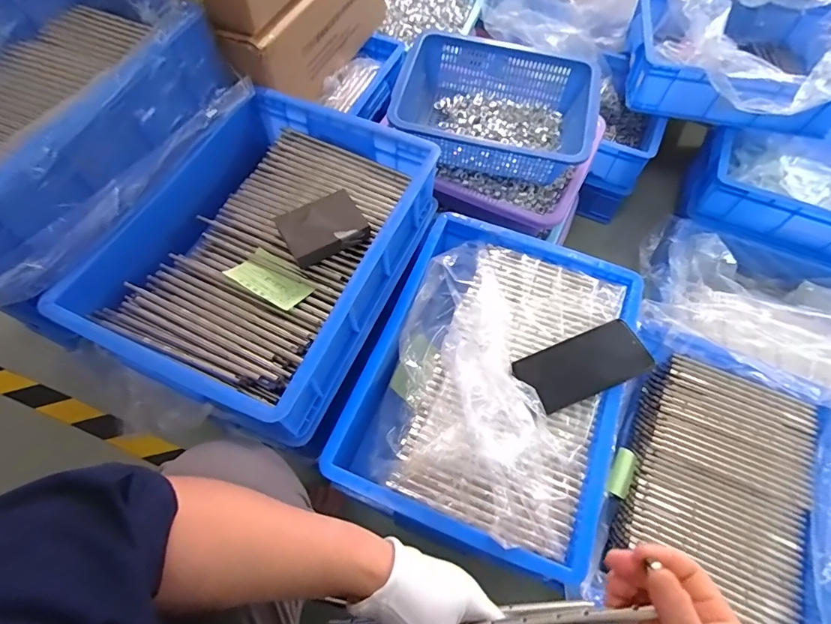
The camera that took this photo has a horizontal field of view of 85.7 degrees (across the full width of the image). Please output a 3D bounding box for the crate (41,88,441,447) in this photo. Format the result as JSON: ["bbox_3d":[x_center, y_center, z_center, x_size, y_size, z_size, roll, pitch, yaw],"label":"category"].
[{"bbox_3d":[-0.178,-0.085,0.573,0.292,0.111,0.398,22,64,11],"label":"crate"}]

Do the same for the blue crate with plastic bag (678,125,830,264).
[{"bbox_3d":[0.815,-0.263,0.923,0.413,0.112,0.320,22,64,11],"label":"blue crate with plastic bag"}]

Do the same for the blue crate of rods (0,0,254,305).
[{"bbox_3d":[-0.451,-0.244,0.522,0.294,0.119,0.409,24,65,12],"label":"blue crate of rods"}]

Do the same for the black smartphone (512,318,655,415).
[{"bbox_3d":[0.206,0.066,0.555,0.154,0.014,0.076,-22,57,-4],"label":"black smartphone"}]

